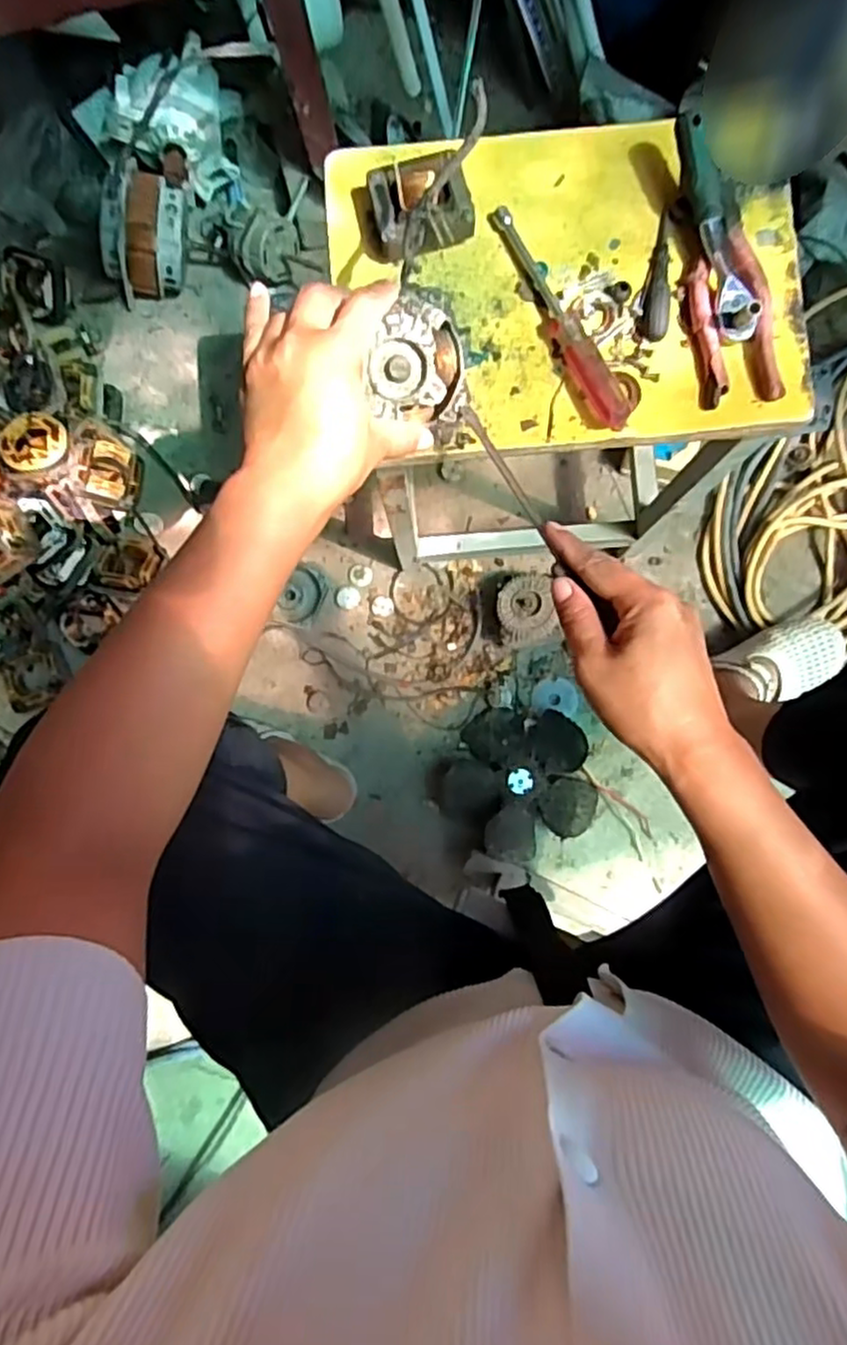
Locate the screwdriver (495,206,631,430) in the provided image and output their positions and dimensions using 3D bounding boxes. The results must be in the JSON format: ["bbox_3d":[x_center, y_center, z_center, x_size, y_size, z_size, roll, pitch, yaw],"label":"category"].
[{"bbox_3d":[0.096,-0.250,0.490,0.021,0.019,0.175,-27,83,-1],"label":"screwdriver"}]

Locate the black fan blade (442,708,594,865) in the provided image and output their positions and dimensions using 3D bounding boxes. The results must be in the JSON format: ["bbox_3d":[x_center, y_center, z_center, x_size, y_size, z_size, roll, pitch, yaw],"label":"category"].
[{"bbox_3d":[0.127,0.133,0.891,0.179,0.039,0.182,0,84,2],"label":"black fan blade"}]

